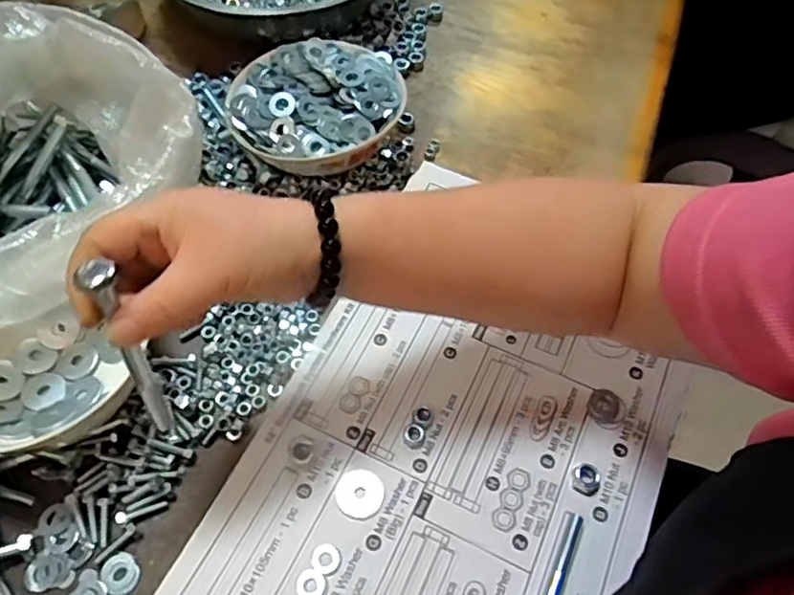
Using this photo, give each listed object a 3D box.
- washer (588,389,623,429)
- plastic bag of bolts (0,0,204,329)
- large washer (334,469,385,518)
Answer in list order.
[{"bbox_3d":[0.137,0.072,0.401,0.024,0.004,0.023,1,58,-2],"label":"washer"},{"bbox_3d":[-0.252,-0.090,0.419,0.185,0.112,0.225,37,64,19],"label":"plastic bag of bolts"},{"bbox_3d":[-0.023,0.119,0.372,0.028,0.004,0.028,1,58,-2],"label":"large washer"}]

